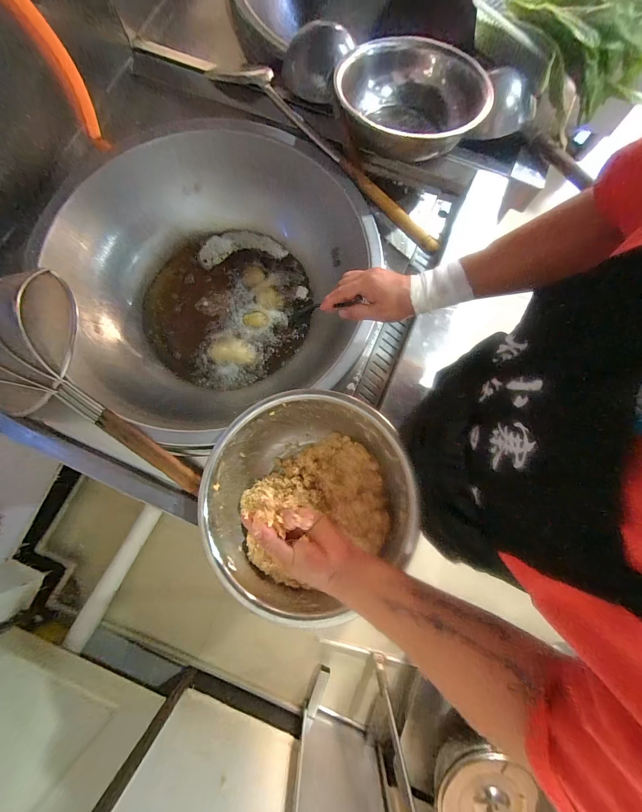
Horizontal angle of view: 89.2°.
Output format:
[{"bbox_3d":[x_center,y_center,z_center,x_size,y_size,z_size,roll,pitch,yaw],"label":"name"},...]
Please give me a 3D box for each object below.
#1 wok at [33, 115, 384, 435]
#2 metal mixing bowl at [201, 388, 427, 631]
[{"bbox_3d":[-0.234,-0.321,0.810,0.693,0.189,0.675,0,79,1],"label":"wok"},{"bbox_3d":[-0.029,0.160,0.590,0.341,0.139,0.351,0,79,1],"label":"metal mixing bowl"}]

